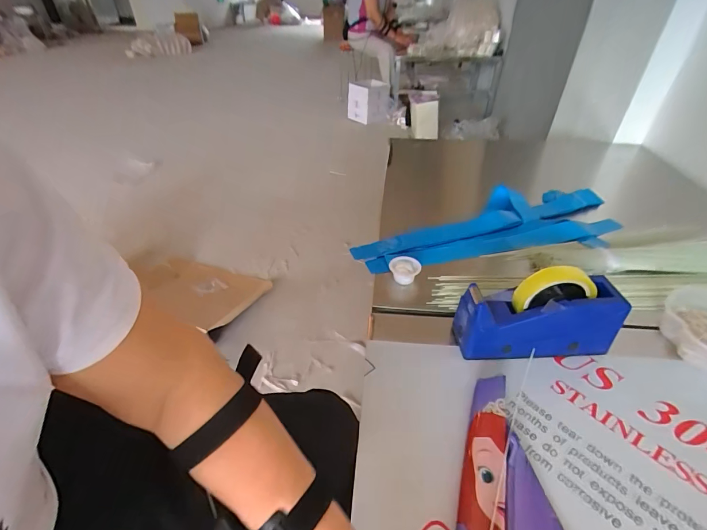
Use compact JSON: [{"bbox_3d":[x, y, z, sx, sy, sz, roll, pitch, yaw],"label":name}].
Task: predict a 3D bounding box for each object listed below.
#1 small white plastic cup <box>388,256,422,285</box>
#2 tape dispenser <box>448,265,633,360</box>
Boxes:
[{"bbox_3d":[0.092,0.009,0.640,0.054,0.031,0.045,2,39,6],"label":"small white plastic cup"},{"bbox_3d":[0.248,0.066,0.482,0.203,0.122,0.067,-1,39,2],"label":"tape dispenser"}]

